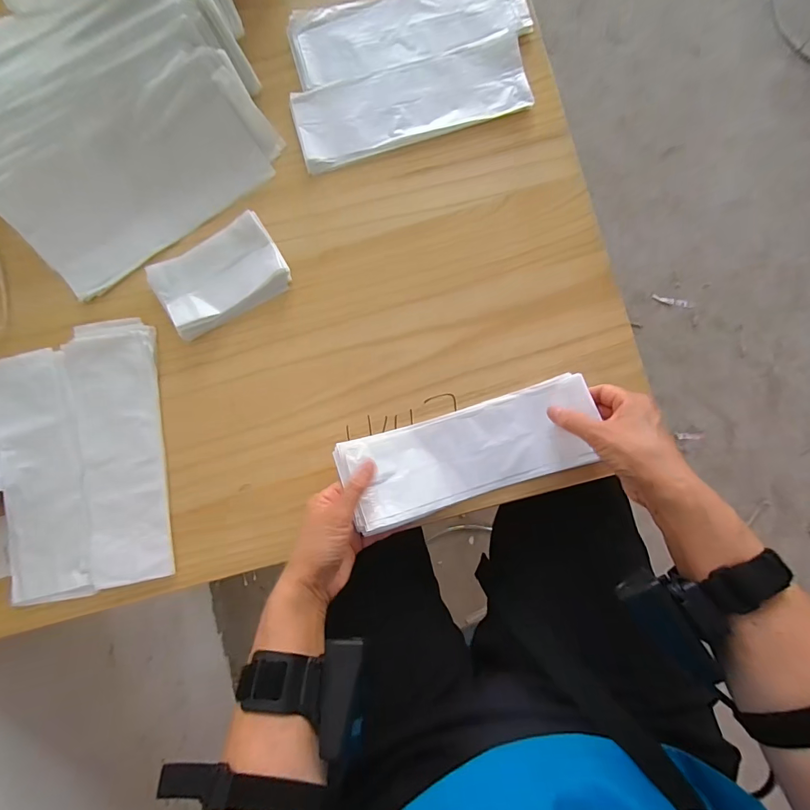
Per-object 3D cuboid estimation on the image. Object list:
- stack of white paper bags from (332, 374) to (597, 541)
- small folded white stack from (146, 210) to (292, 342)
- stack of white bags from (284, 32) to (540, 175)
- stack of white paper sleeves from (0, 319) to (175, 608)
[{"bbox_3d":[0.063,0.045,0.397,0.240,0.033,0.088,-19,88,0],"label":"stack of white paper bags"},{"bbox_3d":[-0.192,-0.134,0.428,0.128,0.016,0.082,-29,88,0],"label":"small folded white stack"},{"bbox_3d":[0.005,-0.325,0.439,0.245,0.009,0.088,-16,88,0],"label":"stack of white bags"},{"bbox_3d":[-0.334,0.056,0.420,0.168,0.016,0.268,-7,88,0],"label":"stack of white paper sleeves"}]

